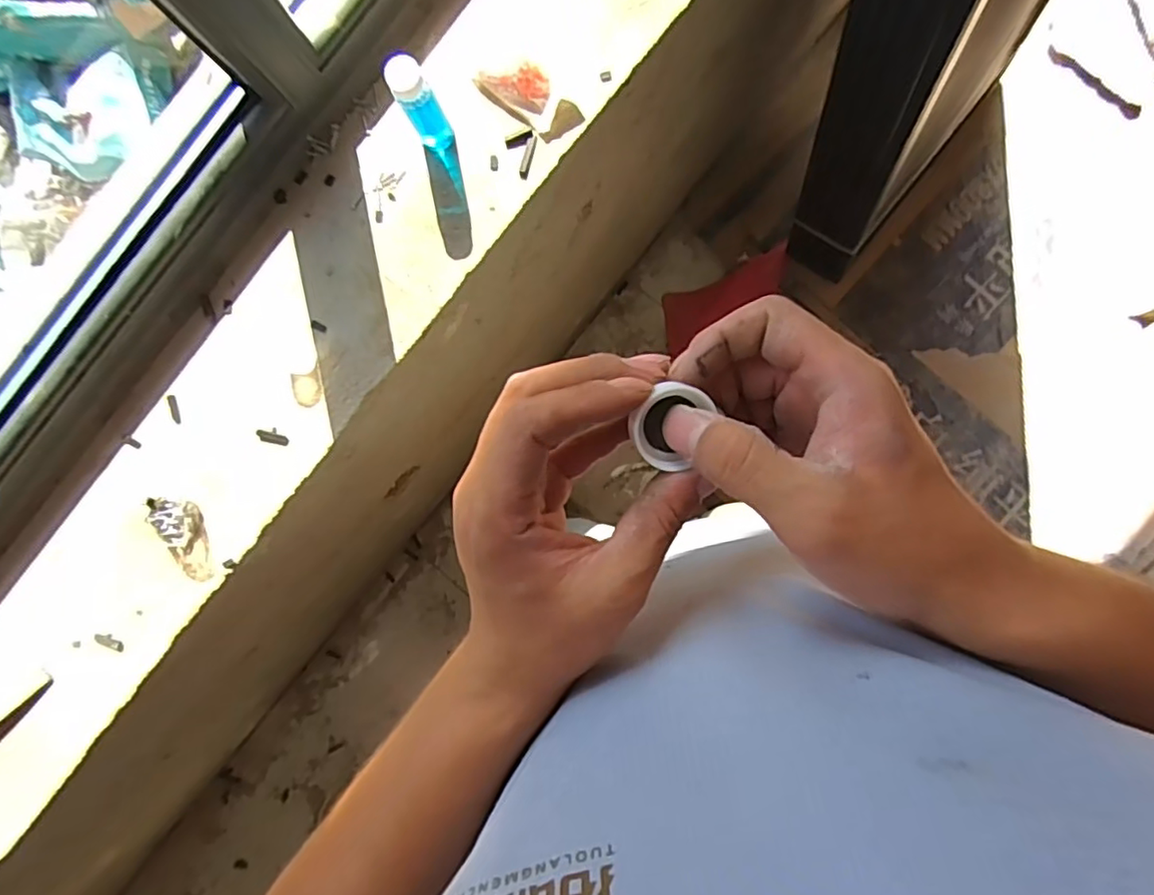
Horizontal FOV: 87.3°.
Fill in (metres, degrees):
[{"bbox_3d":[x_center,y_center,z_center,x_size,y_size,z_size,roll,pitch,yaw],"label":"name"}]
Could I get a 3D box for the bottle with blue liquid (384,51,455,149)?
[{"bbox_3d":[-0.151,-0.331,0.586,0.034,0.107,0.031,0,90,4],"label":"bottle with blue liquid"}]

